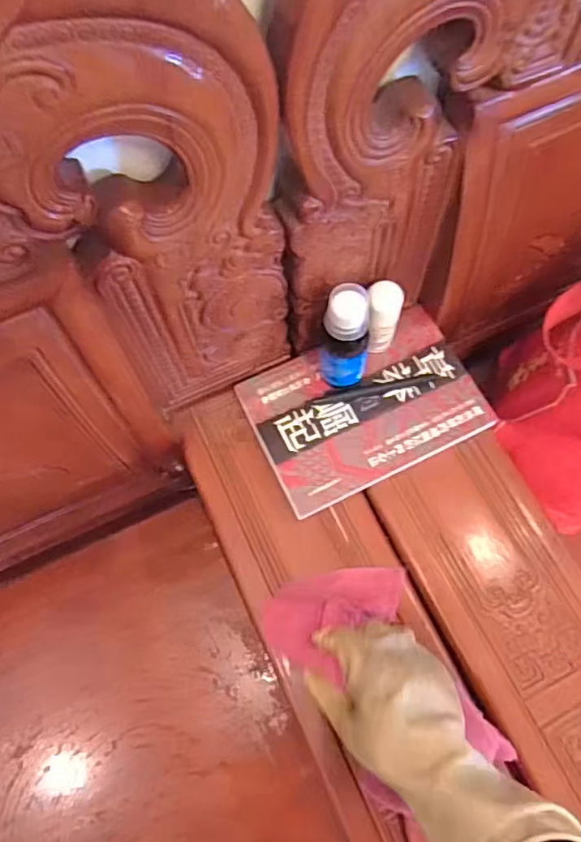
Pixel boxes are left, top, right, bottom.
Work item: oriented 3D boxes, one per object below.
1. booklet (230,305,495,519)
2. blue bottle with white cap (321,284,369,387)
[{"bbox_3d":[0.077,-0.017,0.619,0.226,0.018,0.159,-24,73,-8],"label":"booklet"},{"bbox_3d":[0.054,-0.077,0.570,0.045,0.126,0.050,9,71,3],"label":"blue bottle with white cap"}]

